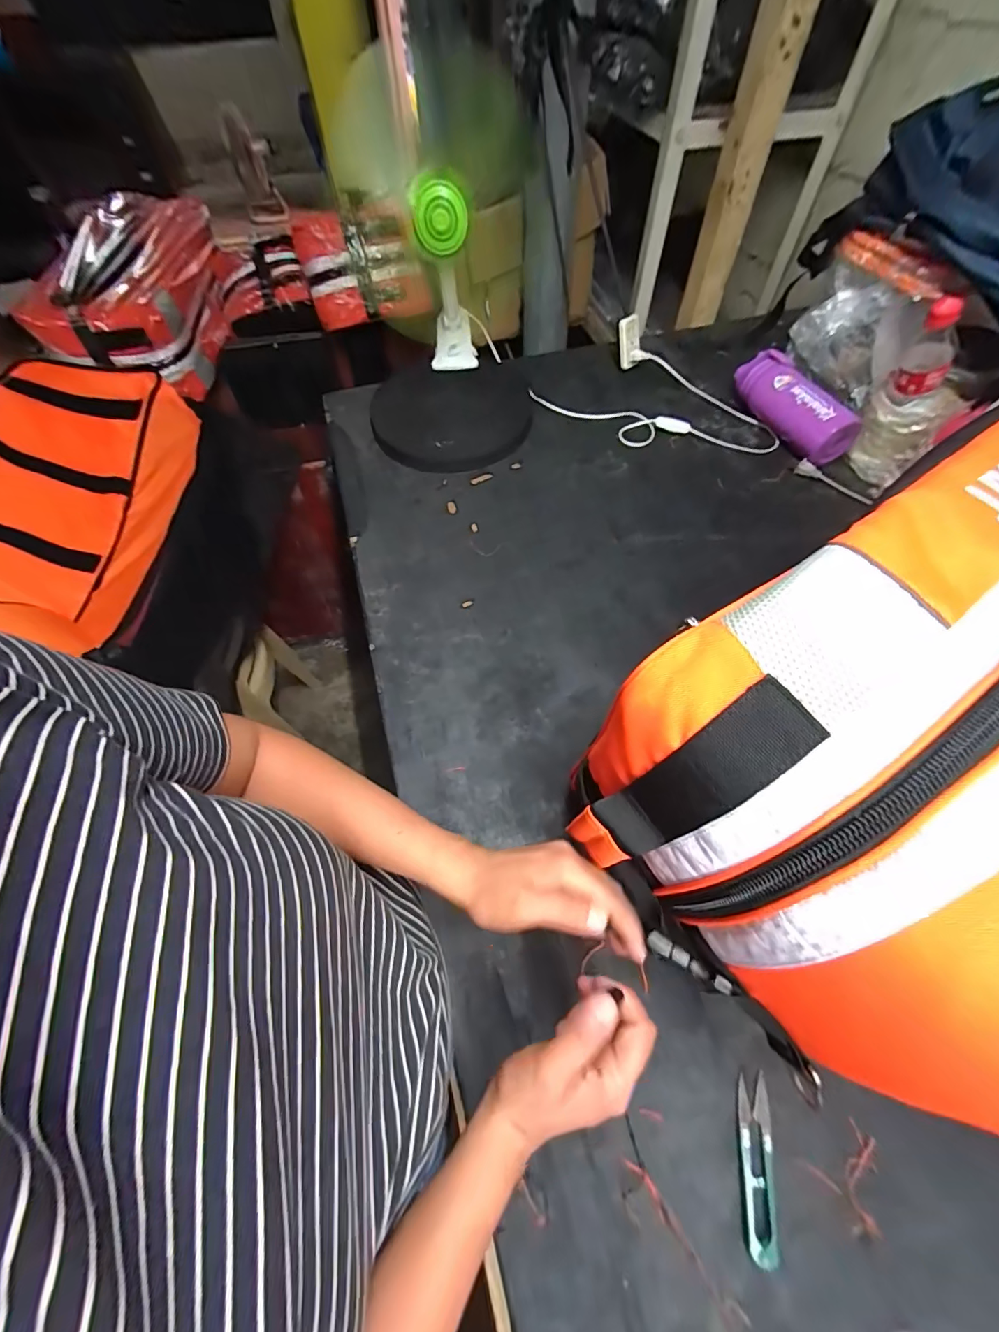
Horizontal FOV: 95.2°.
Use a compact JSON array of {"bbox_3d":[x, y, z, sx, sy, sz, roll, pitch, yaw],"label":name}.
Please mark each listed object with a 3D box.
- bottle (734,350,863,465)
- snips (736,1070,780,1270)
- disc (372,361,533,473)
[{"bbox_3d":[0.480,-0.431,0.759,0.076,0.080,0.224,-17,60,-8],"label":"bottle"},{"bbox_3d":[0.192,0.369,0.338,0.023,0.007,0.099,10,60,7],"label":"snips"},{"bbox_3d":[-0.082,-0.441,0.805,0.275,0.039,0.275,-1,59,1],"label":"disc"}]

